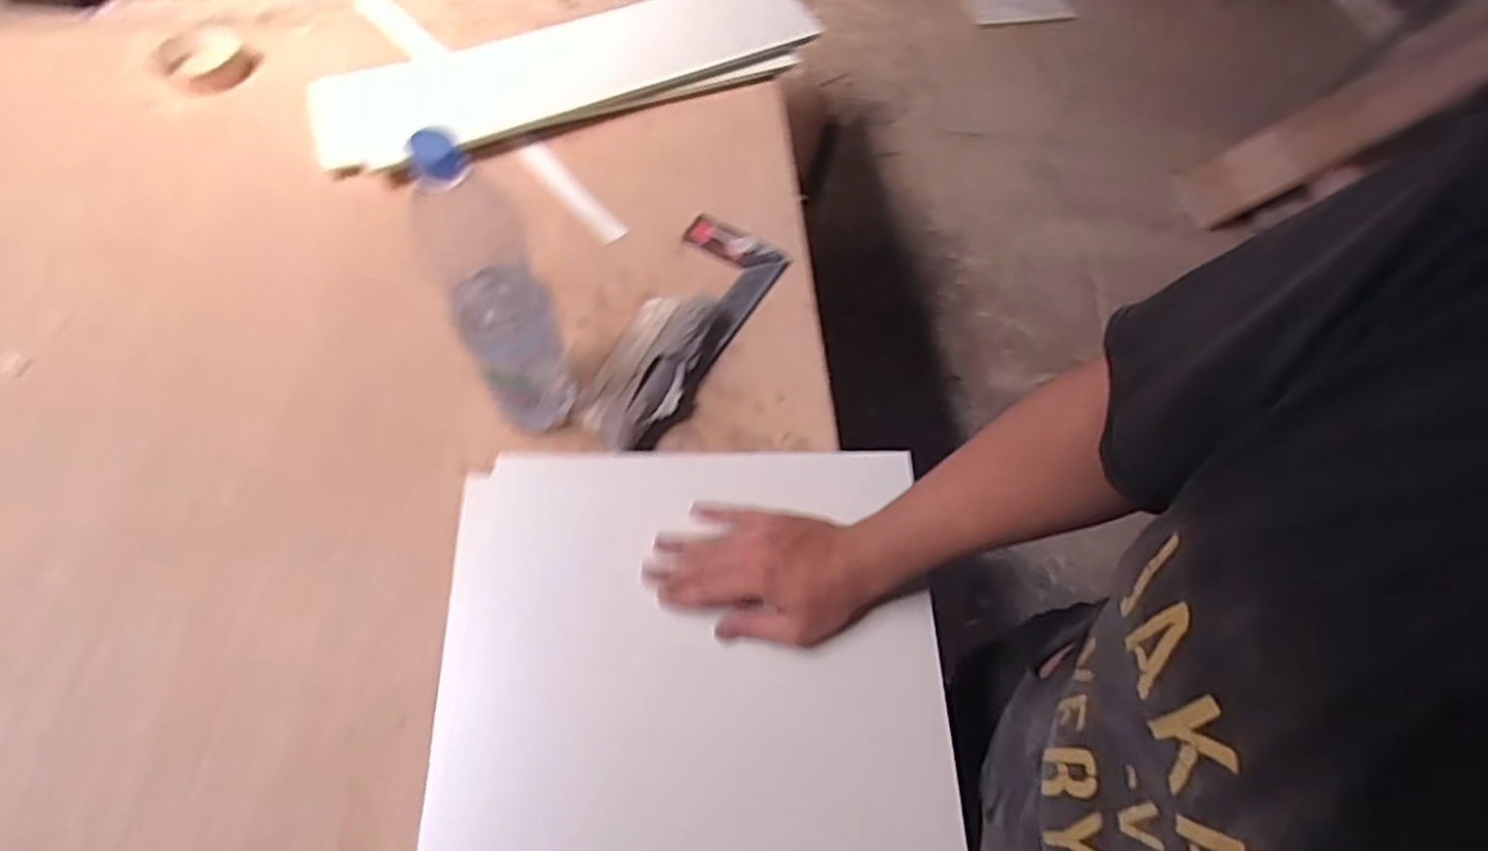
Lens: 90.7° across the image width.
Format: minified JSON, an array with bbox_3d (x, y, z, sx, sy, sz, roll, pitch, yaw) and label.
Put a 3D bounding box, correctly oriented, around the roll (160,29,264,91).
[{"bbox_3d":[-0.711,-0.490,0.980,0.105,0.023,0.092,32,64,16],"label":"roll"}]

